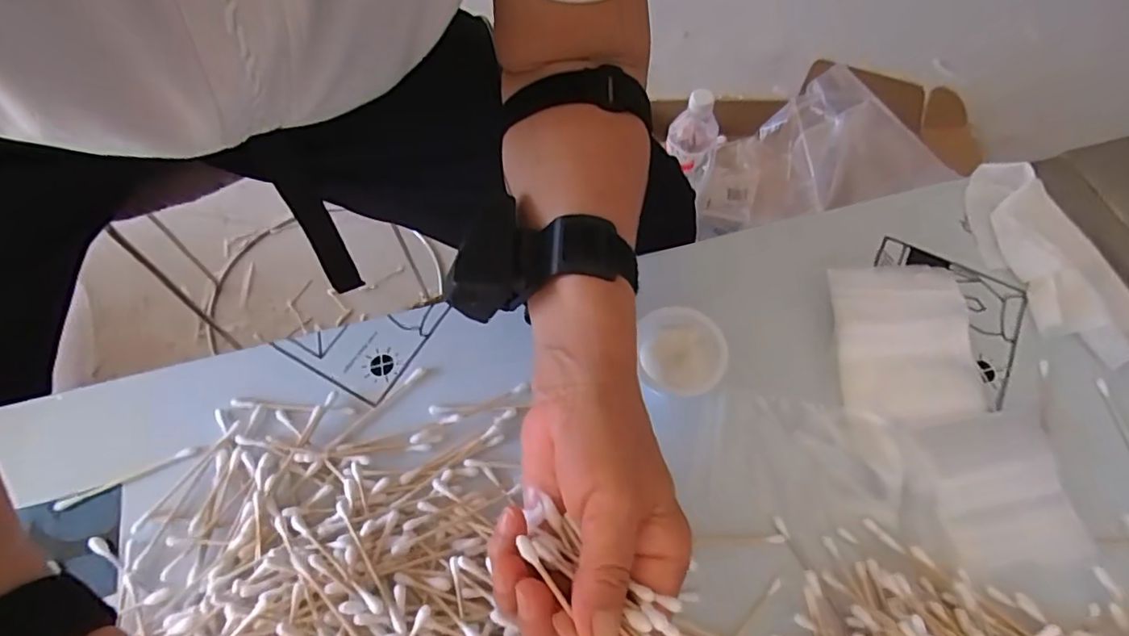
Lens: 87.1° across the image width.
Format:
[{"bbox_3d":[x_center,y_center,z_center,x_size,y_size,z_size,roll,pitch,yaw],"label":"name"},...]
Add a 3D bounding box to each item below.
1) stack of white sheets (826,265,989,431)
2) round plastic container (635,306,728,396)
[{"bbox_3d":[0.199,0.014,0.344,0.079,0.022,0.092,0,62,1],"label":"stack of white sheets"},{"bbox_3d":[0.067,0.021,0.343,0.044,0.024,0.052,-4,62,0],"label":"round plastic container"}]

